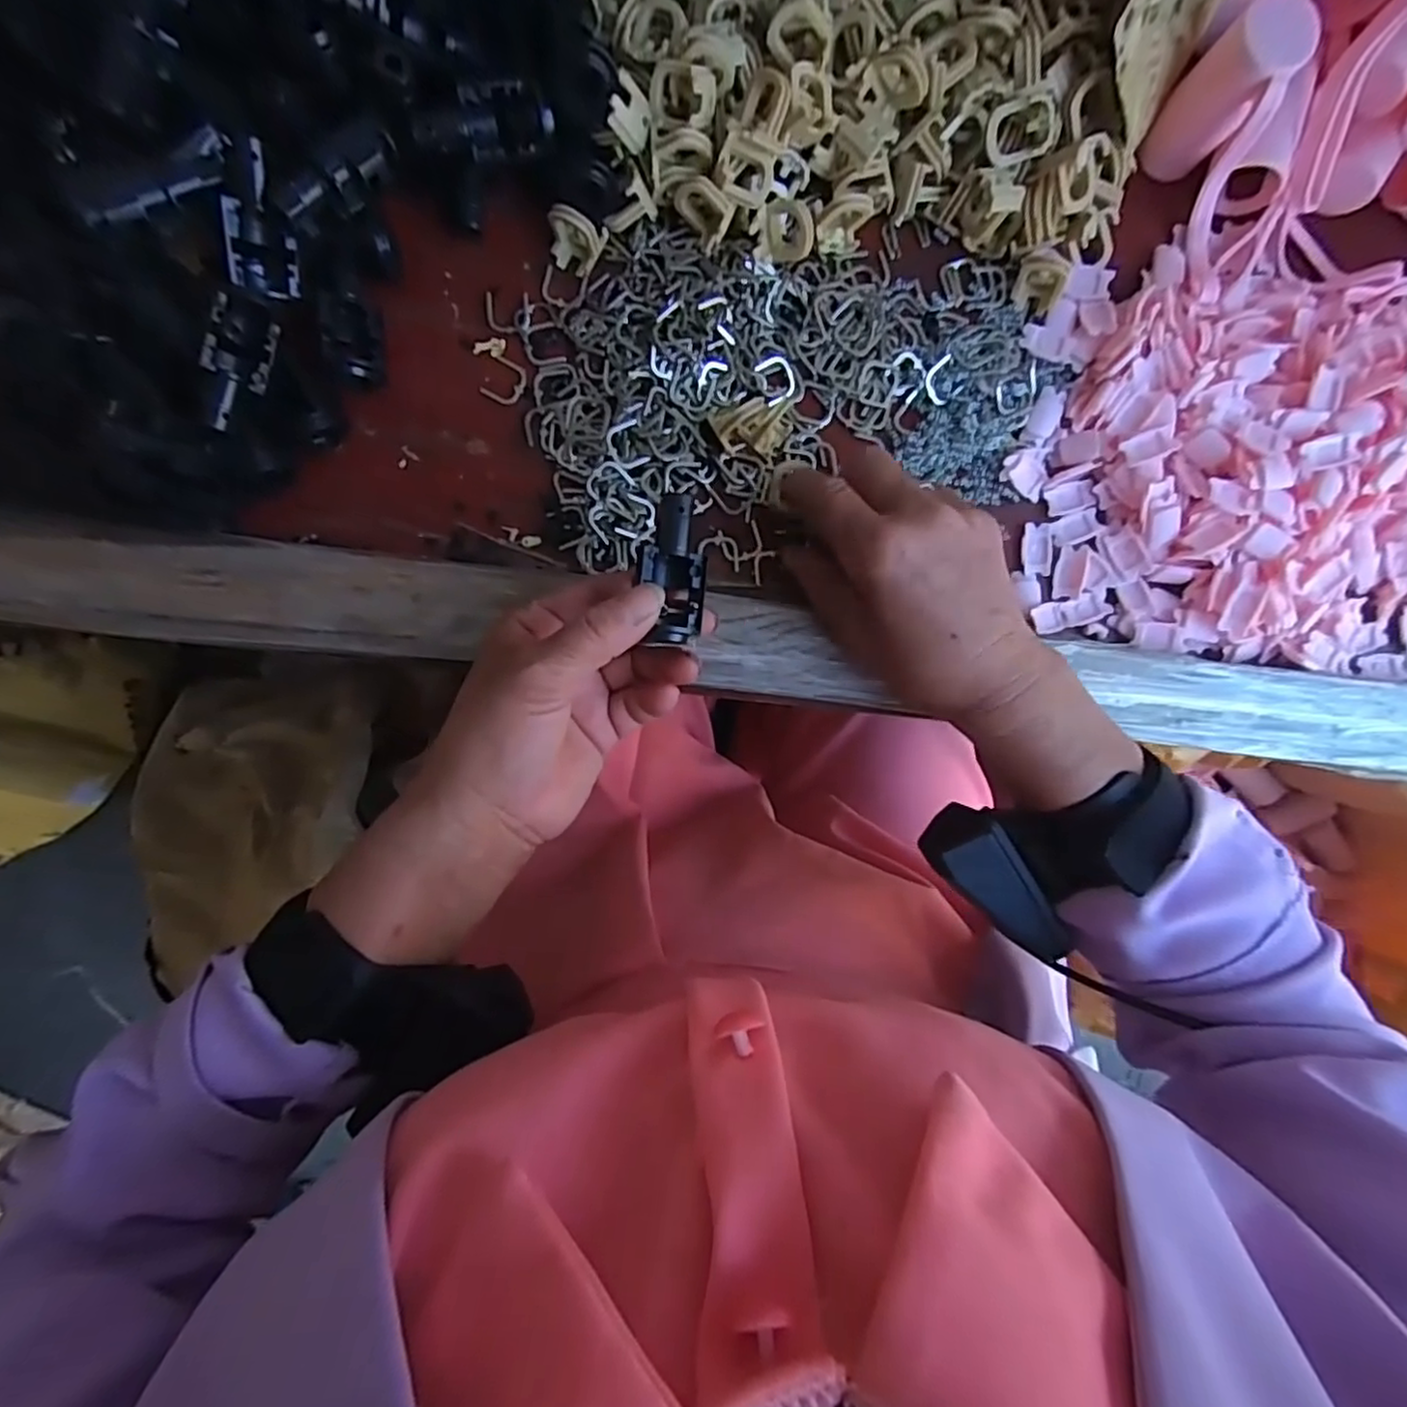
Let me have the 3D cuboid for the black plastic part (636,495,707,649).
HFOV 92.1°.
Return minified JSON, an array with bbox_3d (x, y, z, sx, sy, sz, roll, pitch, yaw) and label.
[{"bbox_3d":[-0.011,-0.048,0.251,0.024,0.013,0.054,-4,91,-6],"label":"black plastic part"}]

